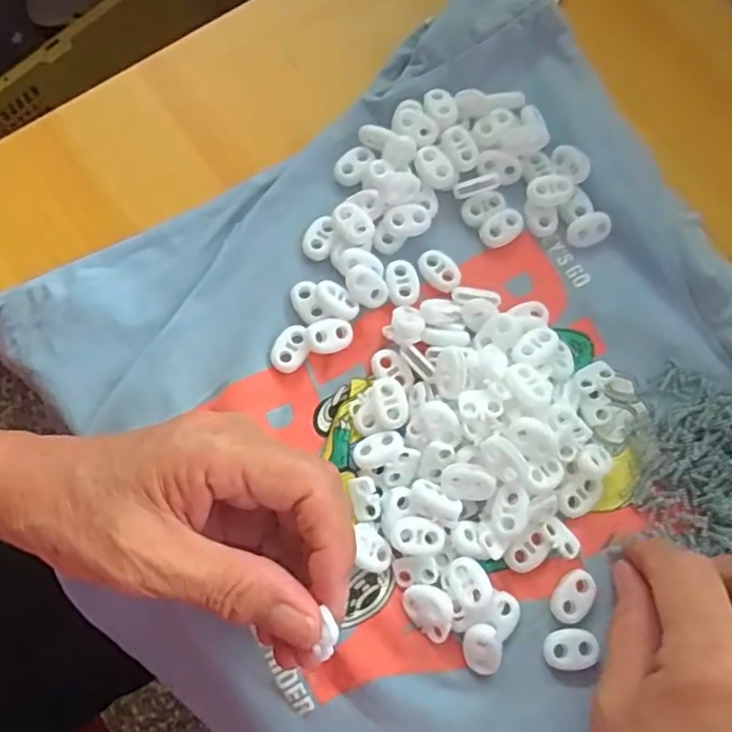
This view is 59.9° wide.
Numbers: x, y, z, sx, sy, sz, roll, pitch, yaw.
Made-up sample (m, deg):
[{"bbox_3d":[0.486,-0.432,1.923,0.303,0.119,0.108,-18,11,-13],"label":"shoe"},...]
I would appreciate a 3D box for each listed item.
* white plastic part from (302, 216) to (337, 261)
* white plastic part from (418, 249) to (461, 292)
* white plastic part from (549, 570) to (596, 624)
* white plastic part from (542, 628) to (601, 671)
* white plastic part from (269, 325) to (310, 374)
[{"bbox_3d":[-0.022,-0.061,0.302,0.013,0.008,0.021,24,78,5],"label":"white plastic part"},{"bbox_3d":[0.036,-0.046,0.301,0.023,0.004,0.016,44,80,9],"label":"white plastic part"},{"bbox_3d":[0.087,0.097,0.266,0.015,0.004,0.022,32,79,7],"label":"white plastic part"},{"bbox_3d":[0.084,0.117,0.261,0.022,0.004,0.015,-6,77,-2],"label":"white plastic part"},{"bbox_3d":[-0.034,-0.008,0.288,0.015,0.004,0.022,30,78,6],"label":"white plastic part"}]

